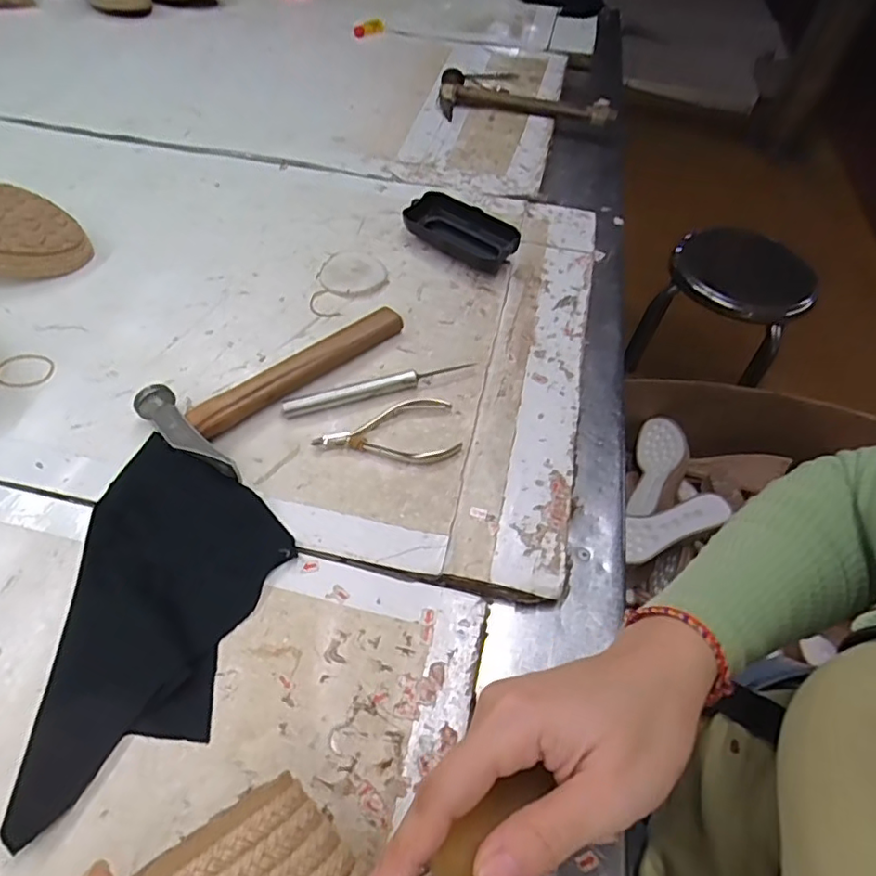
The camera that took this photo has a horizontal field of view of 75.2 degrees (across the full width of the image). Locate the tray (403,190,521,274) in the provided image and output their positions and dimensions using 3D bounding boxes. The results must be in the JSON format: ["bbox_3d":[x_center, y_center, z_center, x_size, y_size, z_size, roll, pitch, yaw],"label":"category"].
[{"bbox_3d":[0.022,-0.194,0.538,0.111,0.030,0.056,30,57,19],"label":"tray"}]

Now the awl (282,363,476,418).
[{"bbox_3d":[-0.044,-0.038,0.423,0.142,0.011,0.013,-15,55,-14],"label":"awl"}]

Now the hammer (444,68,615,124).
[{"bbox_3d":[0.111,-0.429,0.727,0.219,0.033,0.081,8,53,3],"label":"hammer"}]

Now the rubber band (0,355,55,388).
[{"bbox_3d":[-0.312,-0.050,0.428,0.041,0.005,0.031,-5,53,-7],"label":"rubber band"}]

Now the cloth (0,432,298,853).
[{"bbox_3d":[-0.161,0.097,0.312,0.111,0.018,0.194,13,53,7],"label":"cloth"}]

